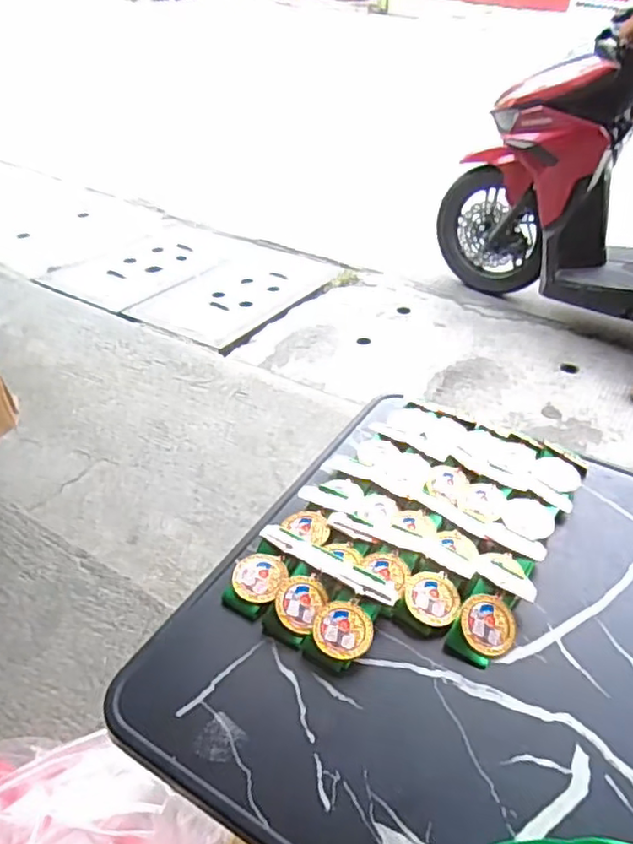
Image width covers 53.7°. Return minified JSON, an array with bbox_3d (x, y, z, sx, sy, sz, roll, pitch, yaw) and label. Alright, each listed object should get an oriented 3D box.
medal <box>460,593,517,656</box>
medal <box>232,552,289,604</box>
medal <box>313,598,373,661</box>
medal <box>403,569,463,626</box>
[{"bbox_3d":[0.112,0.131,0.405,0.036,0.004,0.038,6,61,-11],"label":"medal"},{"bbox_3d":[-0.040,0.106,0.433,0.038,0.006,0.038,1,43,-1],"label":"medal"},{"bbox_3d":[0.017,0.132,0.399,0.036,0.005,0.039,1,43,-1],"label":"medal"},{"bbox_3d":[0.078,0.117,0.420,0.035,0.004,0.041,16,45,15],"label":"medal"}]

